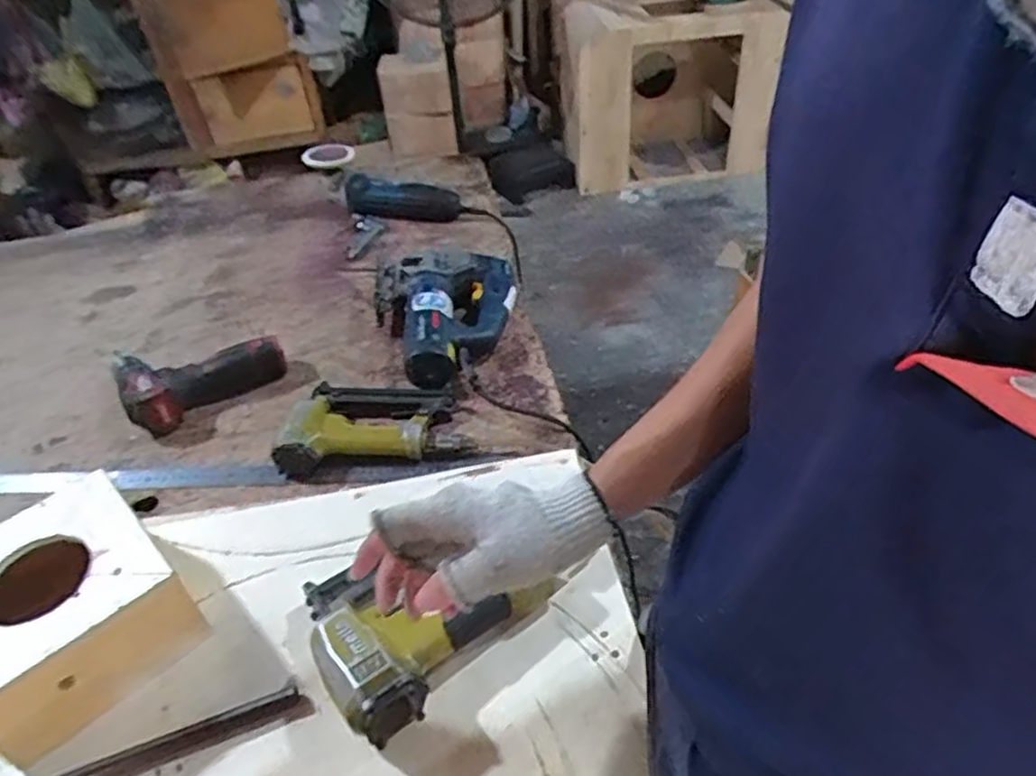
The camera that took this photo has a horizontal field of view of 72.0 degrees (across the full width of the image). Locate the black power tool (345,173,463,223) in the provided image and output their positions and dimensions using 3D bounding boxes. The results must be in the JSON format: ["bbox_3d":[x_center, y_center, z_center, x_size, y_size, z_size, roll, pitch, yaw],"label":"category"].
[{"bbox_3d":[-0.193,-0.314,1.218,0.187,0.063,0.065,0,38,-26],"label":"black power tool"}]

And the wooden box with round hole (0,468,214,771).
[{"bbox_3d":[-0.391,0.191,0.618,0.166,0.104,0.168,-35,50,-29],"label":"wooden box with round hole"}]

